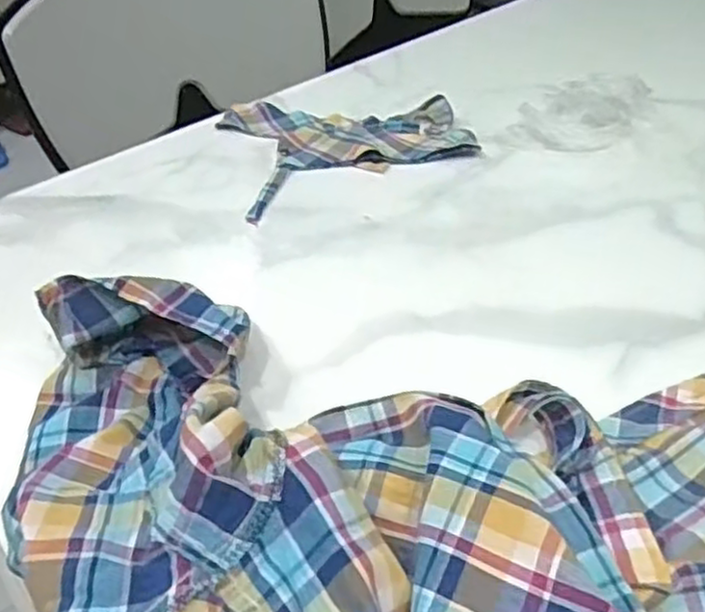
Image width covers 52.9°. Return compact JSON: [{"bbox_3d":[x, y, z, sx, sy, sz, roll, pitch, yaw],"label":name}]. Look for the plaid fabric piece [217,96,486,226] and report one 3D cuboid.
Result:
[{"bbox_3d":[-0.013,-0.179,0.728,0.237,0.014,0.197,-16,43,-15],"label":"plaid fabric piece"}]

